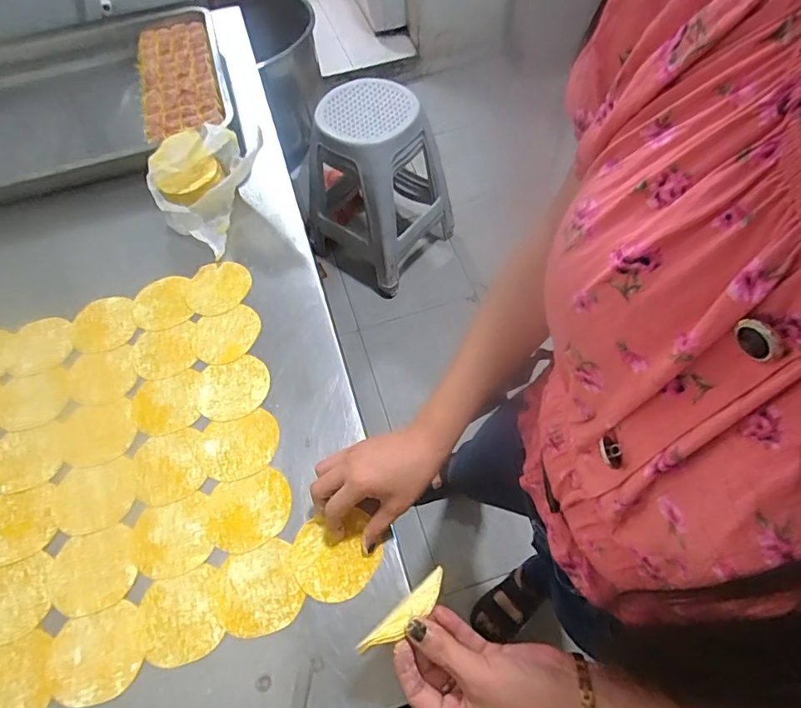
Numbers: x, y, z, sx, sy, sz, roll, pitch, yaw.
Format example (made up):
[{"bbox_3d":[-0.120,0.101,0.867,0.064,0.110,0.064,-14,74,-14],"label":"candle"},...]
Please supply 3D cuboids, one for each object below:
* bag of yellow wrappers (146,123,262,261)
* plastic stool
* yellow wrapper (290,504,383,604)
[{"bbox_3d":[-0.272,-0.231,0.673,0.123,0.082,0.170,12,62,11],"label":"bag of yellow wrappers"},{"bbox_3d":[-0.086,-0.513,1.491,0.372,0.502,0.344,30,66,19],"label":"plastic stool"},{"bbox_3d":[-0.061,0.186,0.457,0.080,0.005,0.076,-2,61,4],"label":"yellow wrapper"}]

